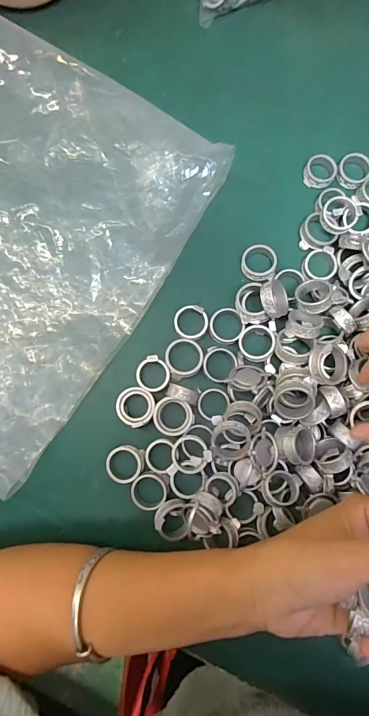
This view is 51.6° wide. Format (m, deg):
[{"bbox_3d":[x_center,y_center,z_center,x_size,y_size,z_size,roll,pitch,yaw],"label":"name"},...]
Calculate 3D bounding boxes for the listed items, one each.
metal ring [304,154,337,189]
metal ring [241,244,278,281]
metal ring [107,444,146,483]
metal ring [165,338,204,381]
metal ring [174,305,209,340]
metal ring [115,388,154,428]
[{"bbox_3d":[0.106,-0.145,0.299,0.023,0.010,0.023,0,81,1],"label":"metal ring"},{"bbox_3d":[0.057,-0.072,0.289,0.027,0.007,0.027,0,81,1],"label":"metal ring"},{"bbox_3d":[-0.042,0.075,0.270,0.027,0.007,0.026,0,81,1],"label":"metal ring"},{"bbox_3d":[0.000,0.000,0.280,0.028,0.004,0.028,0,81,1],"label":"metal ring"},{"bbox_3d":[0.005,-0.026,0.284,0.025,0.009,0.025,0,81,1],"label":"metal ring"},{"bbox_3d":[-0.035,0.035,0.274,0.027,0.011,0.026,0,81,1],"label":"metal ring"}]

